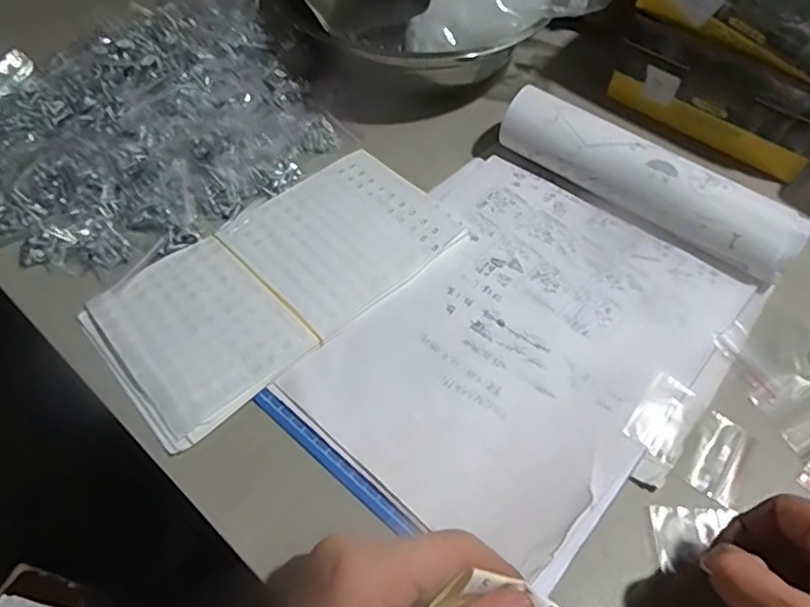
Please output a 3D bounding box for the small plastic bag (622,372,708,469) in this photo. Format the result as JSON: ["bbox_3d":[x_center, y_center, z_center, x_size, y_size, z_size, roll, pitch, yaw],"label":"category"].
[{"bbox_3d":[0.154,0.067,0.352,0.034,0.004,0.051,35,62,21],"label":"small plastic bag"}]

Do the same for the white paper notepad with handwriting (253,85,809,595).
[{"bbox_3d":[0.078,0.000,0.374,0.215,0.045,0.304,37,62,22],"label":"white paper notepad with handwriting"}]

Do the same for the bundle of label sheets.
[{"bbox_3d":[-0.084,-0.021,0.405,0.238,0.008,0.125,-37,64,-23],"label":"bundle of label sheets"}]

